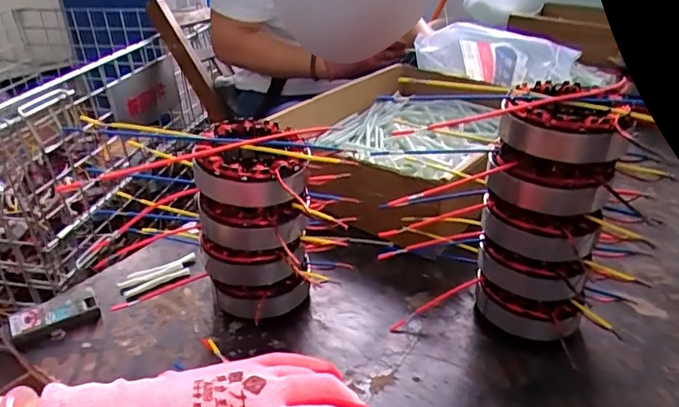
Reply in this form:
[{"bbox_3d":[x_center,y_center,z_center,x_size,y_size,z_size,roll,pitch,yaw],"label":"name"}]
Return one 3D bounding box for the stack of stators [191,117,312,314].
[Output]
[{"bbox_3d":[-0.068,0.019,0.415,0.086,0.170,0.073,-4,31,-6],"label":"stack of stators"}]

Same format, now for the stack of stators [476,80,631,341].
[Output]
[{"bbox_3d":[0.161,0.012,0.405,0.085,0.199,0.079,19,35,29],"label":"stack of stators"}]

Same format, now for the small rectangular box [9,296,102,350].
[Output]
[{"bbox_3d":[-0.242,0.098,0.435,0.066,0.017,0.030,-18,35,-27],"label":"small rectangular box"}]

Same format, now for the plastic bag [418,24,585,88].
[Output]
[{"bbox_3d":[0.226,-0.208,0.735,0.227,0.077,0.089,15,34,23],"label":"plastic bag"}]

